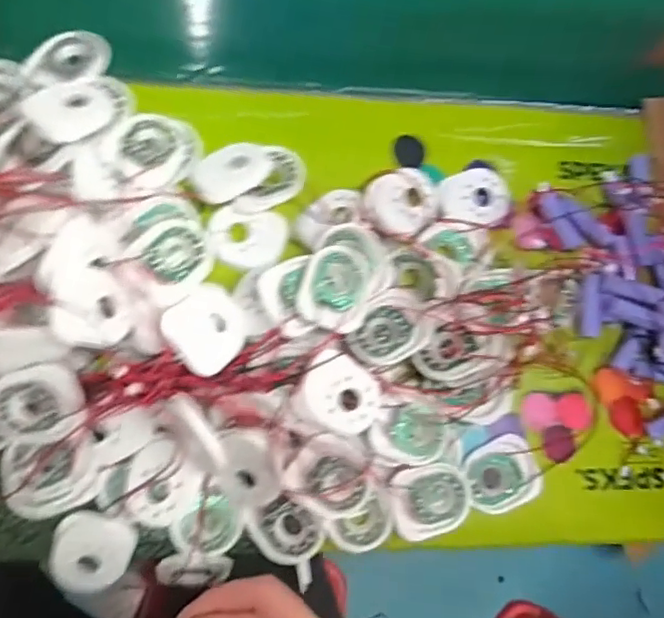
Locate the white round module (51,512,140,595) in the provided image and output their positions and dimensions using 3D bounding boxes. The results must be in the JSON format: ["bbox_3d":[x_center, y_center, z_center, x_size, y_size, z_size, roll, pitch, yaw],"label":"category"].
[{"bbox_3d":[-0.157,0.160,0.384,0.050,0.009,0.051,18,78,-5],"label":"white round module"}]

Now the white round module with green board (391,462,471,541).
[{"bbox_3d":[0.069,0.131,0.406,0.055,0.016,0.044,-10,82,-10],"label":"white round module with green board"}]

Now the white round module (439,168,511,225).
[{"bbox_3d":[0.111,-0.086,0.447,0.056,0.017,0.045,-16,83,-10],"label":"white round module"}]

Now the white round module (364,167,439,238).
[{"bbox_3d":[0.053,-0.079,0.436,0.057,0.012,0.048,-15,83,-10],"label":"white round module"}]

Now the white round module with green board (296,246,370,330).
[{"bbox_3d":[0.002,-0.013,0.400,0.046,0.012,0.055,27,71,-17],"label":"white round module with green board"}]

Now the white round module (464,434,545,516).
[{"bbox_3d":[0.123,0.119,0.422,0.055,0.007,0.049,-18,83,-11],"label":"white round module"}]

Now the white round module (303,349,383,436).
[{"bbox_3d":[0.008,0.056,0.393,0.056,0.015,0.045,30,78,-2],"label":"white round module"}]

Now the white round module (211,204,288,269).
[{"bbox_3d":[-0.060,-0.051,0.427,0.054,0.006,0.042,6,80,-7],"label":"white round module"}]

